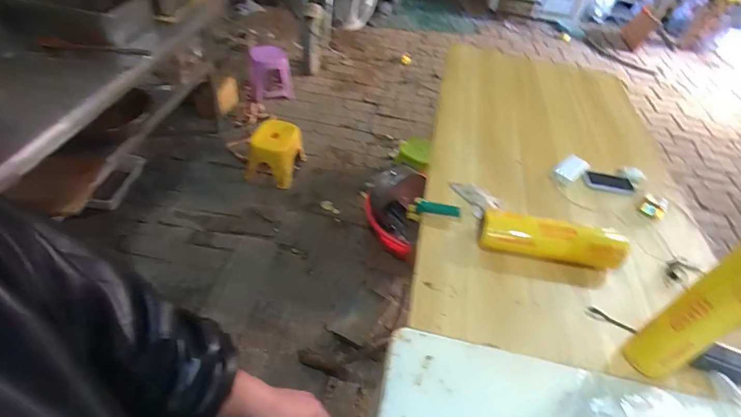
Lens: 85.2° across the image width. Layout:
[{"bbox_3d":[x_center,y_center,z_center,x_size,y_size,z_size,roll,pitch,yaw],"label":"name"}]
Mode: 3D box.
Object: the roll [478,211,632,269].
[{"bbox_3d":[0.478,0.079,1.063,0.374,0.099,0.082,10,46,1],"label":"roll"}]

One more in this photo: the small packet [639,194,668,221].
[{"bbox_3d":[0.878,-0.007,1.245,0.063,0.029,0.082,35,51,23],"label":"small packet"}]

